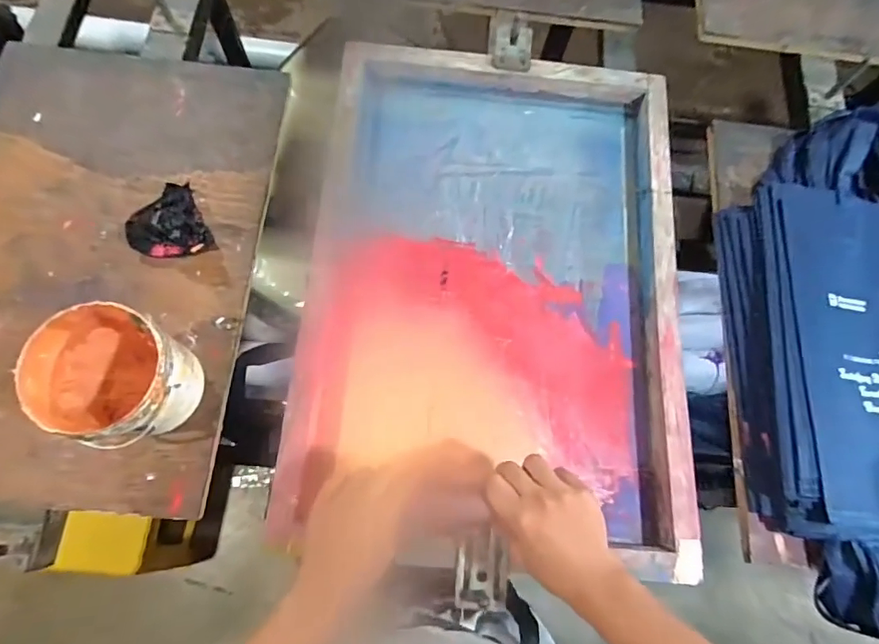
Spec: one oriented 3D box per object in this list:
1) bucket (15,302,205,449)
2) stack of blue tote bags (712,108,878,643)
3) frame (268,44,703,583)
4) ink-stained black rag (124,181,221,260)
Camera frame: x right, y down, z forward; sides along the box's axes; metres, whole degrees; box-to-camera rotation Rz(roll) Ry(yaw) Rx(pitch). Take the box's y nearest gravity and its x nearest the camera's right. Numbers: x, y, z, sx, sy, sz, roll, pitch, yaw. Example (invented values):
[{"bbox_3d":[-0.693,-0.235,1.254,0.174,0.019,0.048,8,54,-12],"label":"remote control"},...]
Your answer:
[{"bbox_3d":[-0.319,0.063,0.493,0.124,0.118,0.115,2,73,-5],"label":"bucket"},{"bbox_3d":[0.537,0.039,0.590,0.327,0.097,0.630,2,71,-2],"label":"stack of blue tote bags"},{"bbox_3d":[0.062,-0.060,0.614,0.463,0.044,0.647,4,71,-1],"label":"frame"},{"bbox_3d":[-0.339,-0.123,0.593,0.089,0.043,0.100,-26,76,-11],"label":"ink-stained black rag"}]

